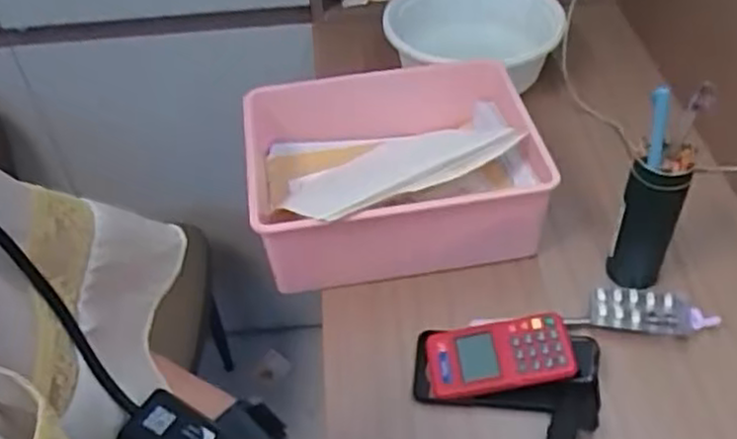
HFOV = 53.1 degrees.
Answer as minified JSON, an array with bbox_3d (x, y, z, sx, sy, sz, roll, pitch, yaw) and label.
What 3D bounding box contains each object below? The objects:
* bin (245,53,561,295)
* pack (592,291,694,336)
[{"bbox_3d":[0.026,-0.058,0.801,0.308,0.101,0.230,-5,45,-2],"label":"bin"},{"bbox_3d":[0.264,0.087,0.720,0.091,0.010,0.047,4,58,5],"label":"pack"}]

